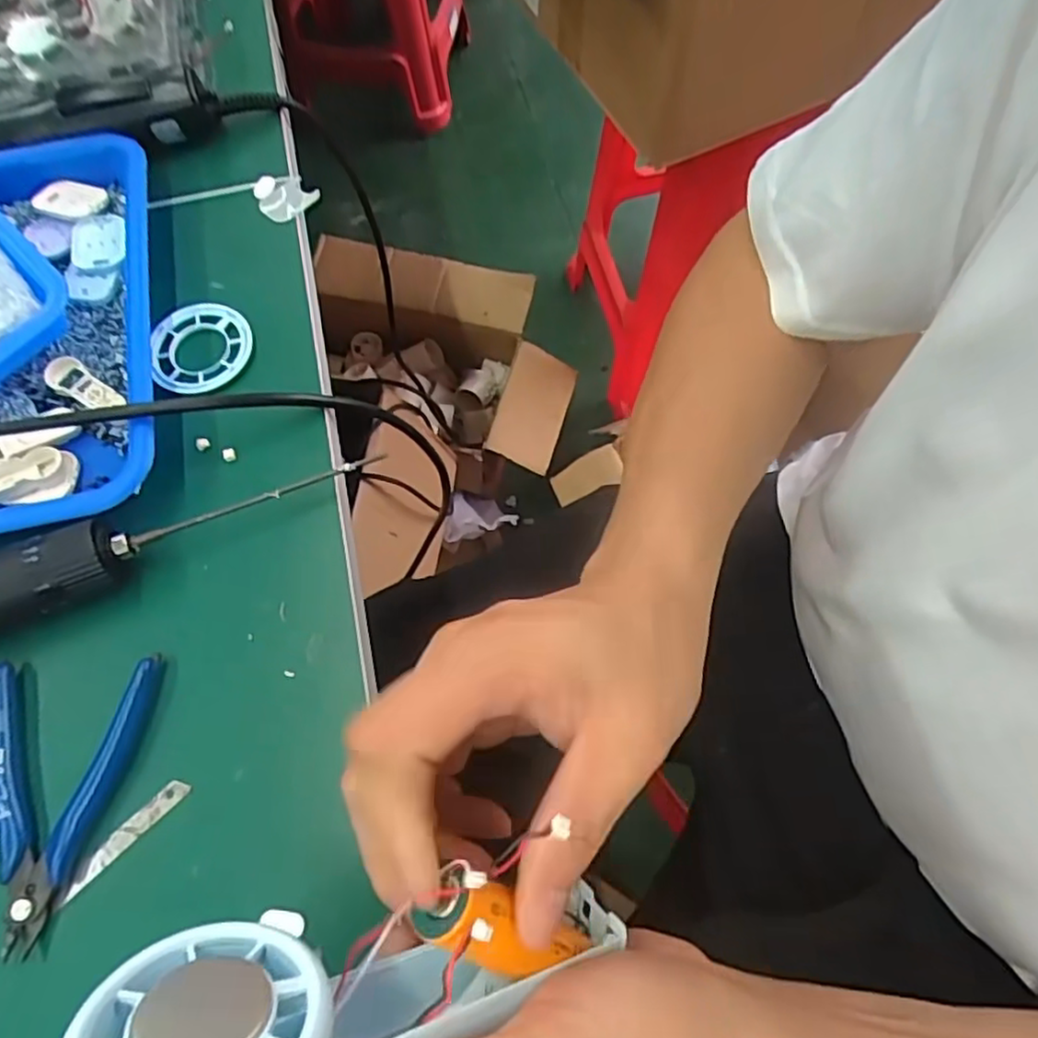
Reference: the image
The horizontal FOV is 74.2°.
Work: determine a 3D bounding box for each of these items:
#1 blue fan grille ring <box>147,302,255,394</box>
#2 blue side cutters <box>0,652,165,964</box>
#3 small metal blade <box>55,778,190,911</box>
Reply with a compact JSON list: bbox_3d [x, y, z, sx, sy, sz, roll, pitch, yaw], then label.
[{"bbox_3d":[-0.178,-0.097,0.386,0.056,0.008,0.057,-1,68,2],"label":"blue fan grille ring"},{"bbox_3d":[-0.195,0.117,0.293,0.071,0.012,0.111,-8,68,0],"label":"blue side cutters"},{"bbox_3d":[-0.167,0.135,0.289,0.010,0.004,0.061,40,76,16],"label":"small metal blade"}]

